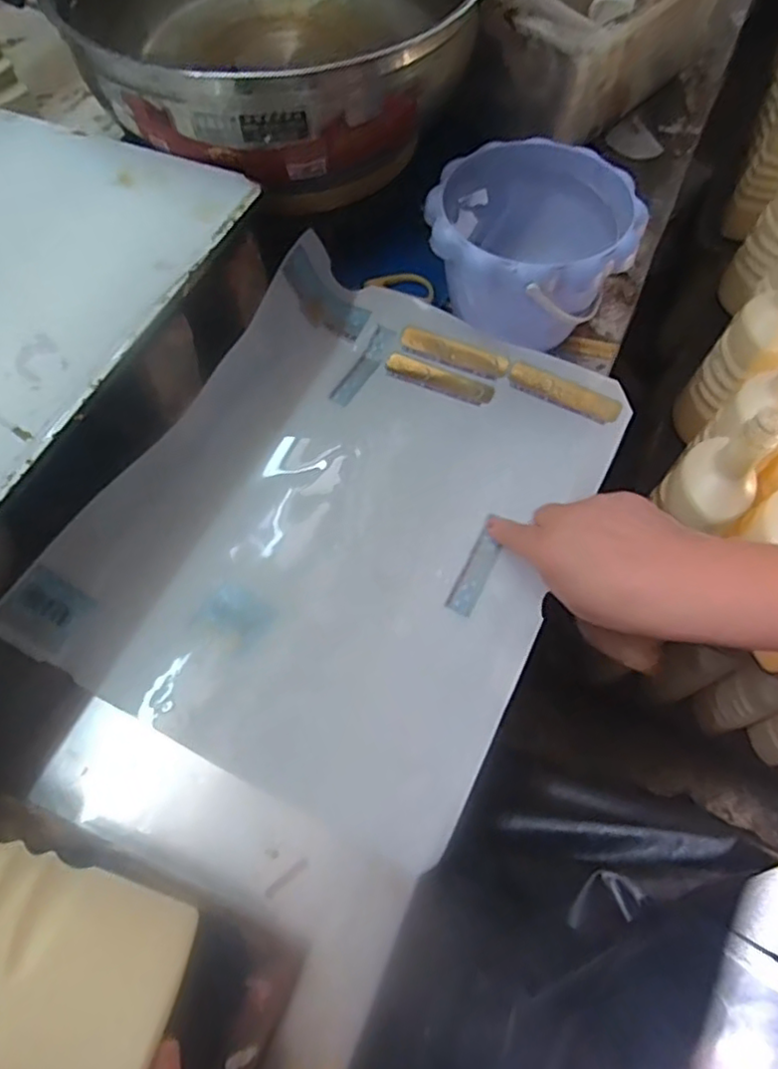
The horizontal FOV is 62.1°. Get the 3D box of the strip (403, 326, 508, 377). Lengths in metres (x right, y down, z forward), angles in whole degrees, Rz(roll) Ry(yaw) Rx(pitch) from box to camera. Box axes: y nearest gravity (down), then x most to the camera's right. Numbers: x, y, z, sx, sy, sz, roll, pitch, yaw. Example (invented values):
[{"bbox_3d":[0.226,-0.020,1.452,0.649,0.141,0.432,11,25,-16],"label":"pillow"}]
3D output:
[{"bbox_3d":[0.055,-0.154,0.549,0.094,0.004,0.018,22,105,10],"label":"strip"}]

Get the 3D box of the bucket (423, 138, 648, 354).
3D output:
[{"bbox_3d":[0.110,-0.225,0.537,0.157,0.119,0.152,1,63,-2],"label":"bucket"}]

